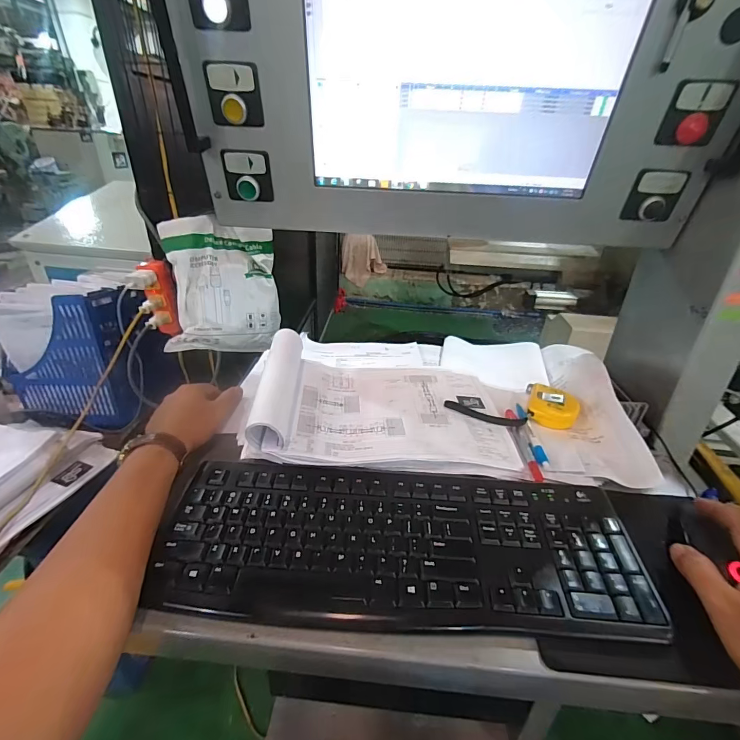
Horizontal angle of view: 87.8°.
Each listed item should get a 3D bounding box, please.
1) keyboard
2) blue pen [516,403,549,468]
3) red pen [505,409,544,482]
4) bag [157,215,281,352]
[{"bbox_3d":[0.026,0.158,0.364,0.432,0.025,0.144,4,32,1],"label":"keyboard"},{"bbox_3d":[0.204,0.078,0.492,0.012,0.011,0.128,6,26,4],"label":"blue pen"},{"bbox_3d":[0.189,0.090,0.479,0.017,0.011,0.131,5,32,3],"label":"red pen"},{"bbox_3d":[-0.279,-0.161,0.743,0.208,0.252,0.049,-3,6,-26],"label":"bag"}]

